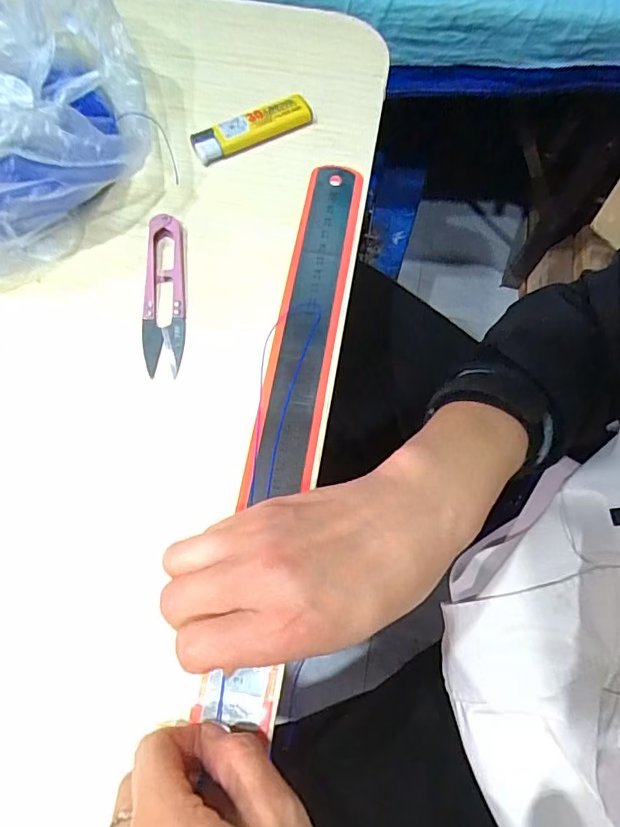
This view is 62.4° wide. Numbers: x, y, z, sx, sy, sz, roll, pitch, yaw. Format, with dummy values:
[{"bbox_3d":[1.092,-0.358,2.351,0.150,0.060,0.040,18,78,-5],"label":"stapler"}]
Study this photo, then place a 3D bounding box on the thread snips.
[{"bbox_3d":[-0.085,-0.071,0.298,0.024,0.016,0.097,-3,69,-3],"label":"thread snips"}]

